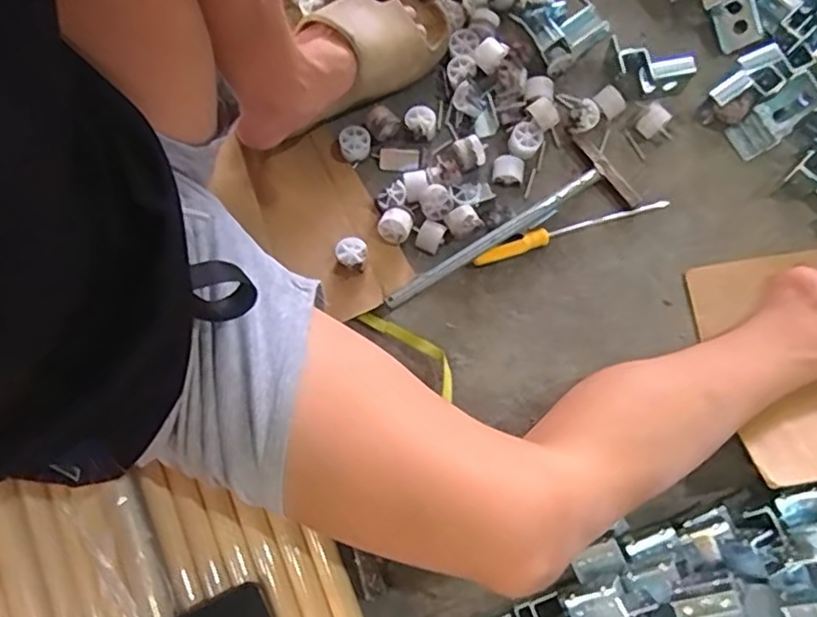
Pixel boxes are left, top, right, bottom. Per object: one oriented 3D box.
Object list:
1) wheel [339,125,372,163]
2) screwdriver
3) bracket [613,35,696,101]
[{"bbox_3d":[-0.061,-0.189,0.739,0.035,0.018,0.036,0,79,2],"label":"wheel"},{"bbox_3d":[0.180,-0.088,0.711,0.221,0.022,0.016,-18,79,-2],"label":"screwdriver"},{"bbox_3d":[0.276,-0.271,0.741,0.097,0.045,0.058,19,80,5],"label":"bracket"}]

